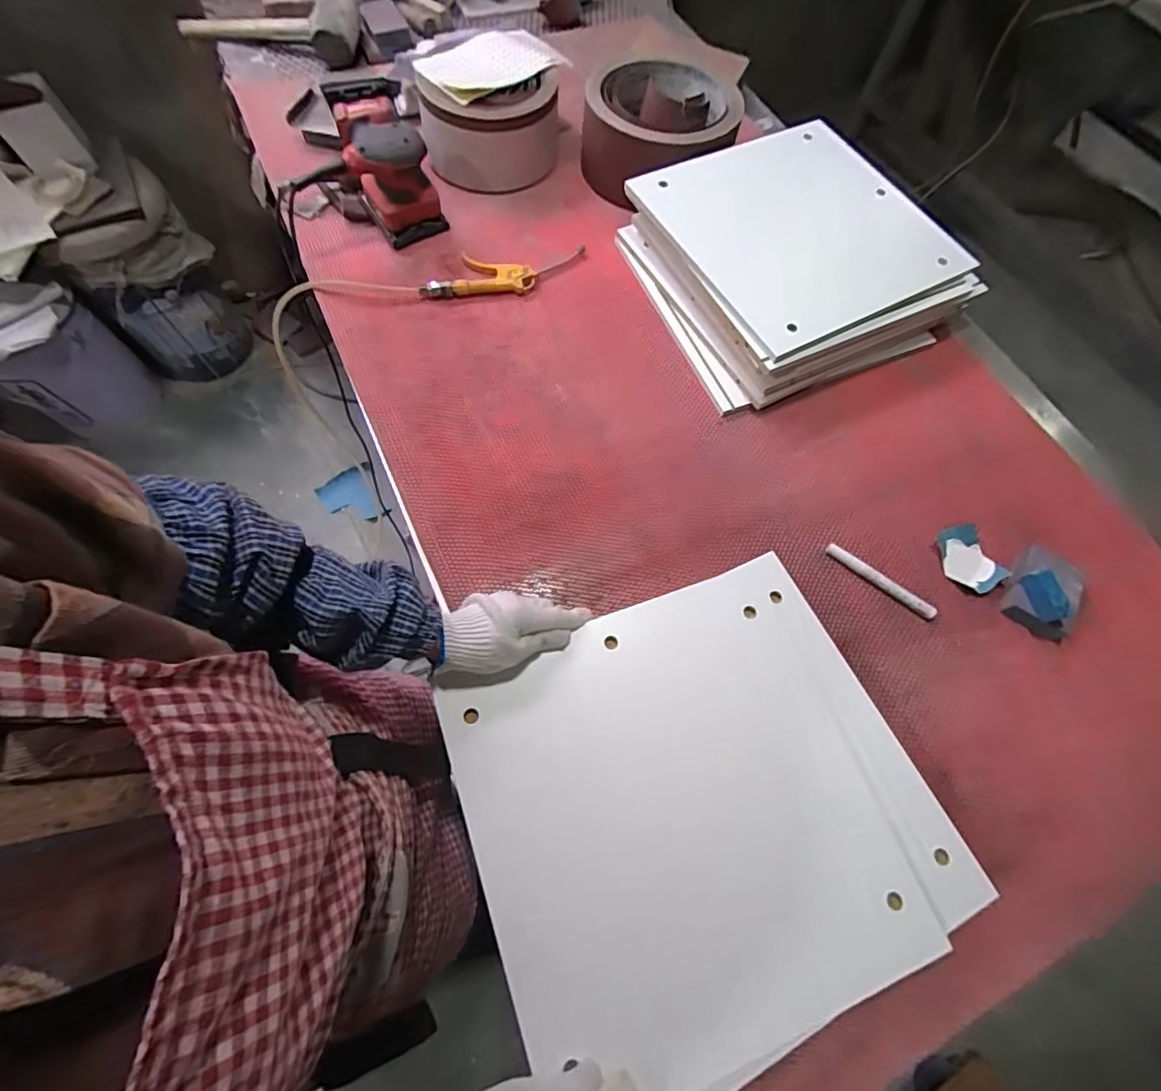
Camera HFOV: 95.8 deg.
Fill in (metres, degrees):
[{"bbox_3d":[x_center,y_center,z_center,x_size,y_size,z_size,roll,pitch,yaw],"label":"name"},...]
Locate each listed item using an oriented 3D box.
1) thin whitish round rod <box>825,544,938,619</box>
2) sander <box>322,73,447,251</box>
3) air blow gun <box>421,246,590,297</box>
[{"bbox_3d":[0.374,0.044,0.657,0.143,0.017,0.013,37,70,13],"label":"thin whitish round rod"},{"bbox_3d":[-0.317,-0.621,0.829,0.123,0.125,0.268,-20,69,-11],"label":"sander"},{"bbox_3d":[-0.116,-0.431,0.815,0.257,0.022,0.091,-8,67,-6],"label":"air blow gun"}]

